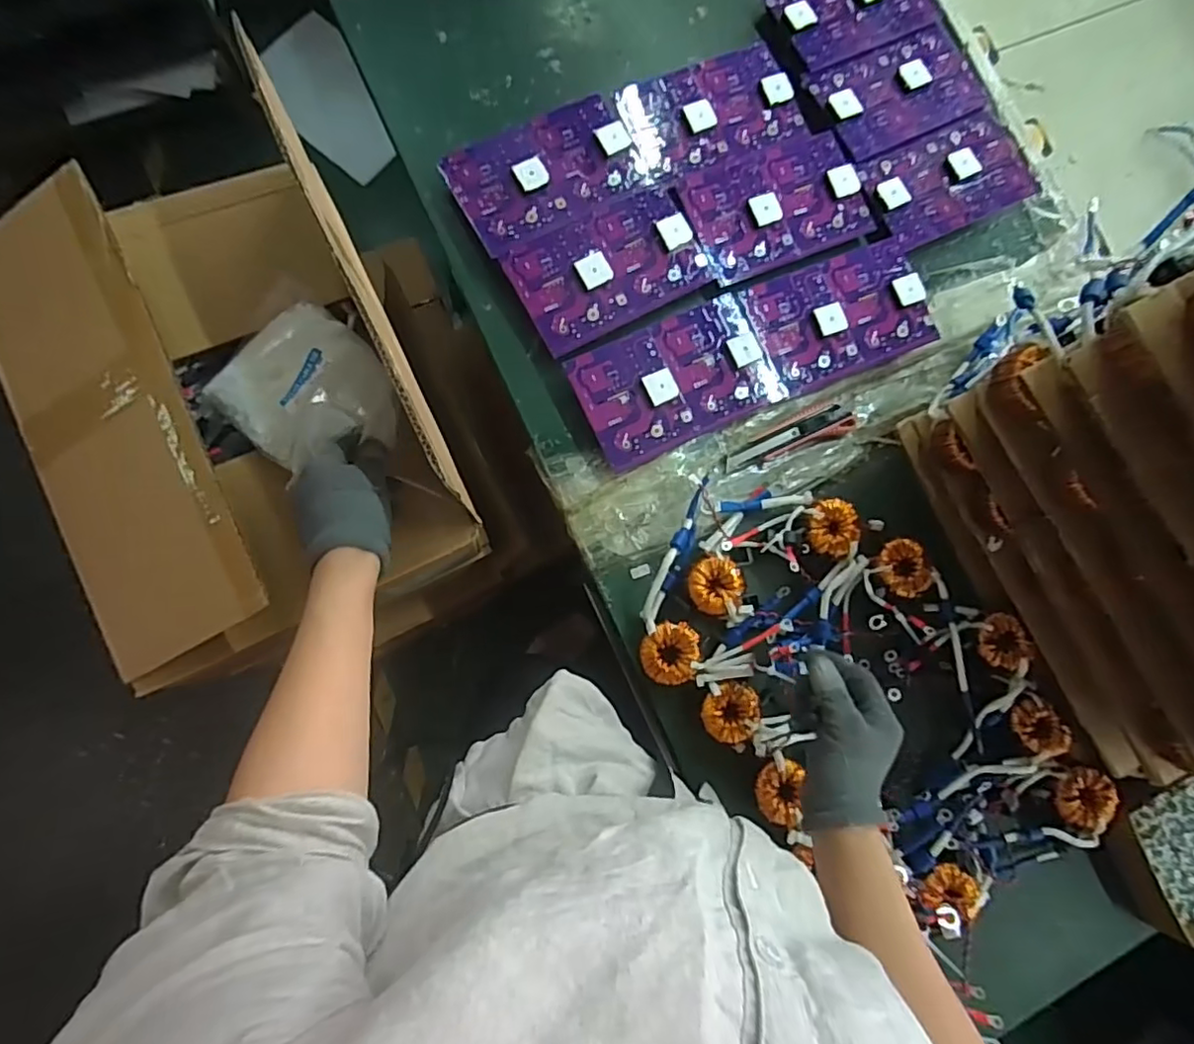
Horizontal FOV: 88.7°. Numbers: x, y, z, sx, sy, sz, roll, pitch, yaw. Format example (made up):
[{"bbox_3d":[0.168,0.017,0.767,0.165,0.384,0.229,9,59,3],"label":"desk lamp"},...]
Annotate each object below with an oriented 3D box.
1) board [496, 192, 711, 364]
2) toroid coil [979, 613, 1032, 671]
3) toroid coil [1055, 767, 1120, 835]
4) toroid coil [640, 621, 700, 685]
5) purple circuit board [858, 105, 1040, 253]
[{"bbox_3d":[0.013,-0.264,0.635,0.193,0.011,0.119,-29,88,-8],"label":"board"},{"bbox_3d":[0.413,0.121,0.621,0.043,0.017,0.054,-21,86,-7],"label":"toroid coil"},{"bbox_3d":[0.482,0.273,0.602,0.058,0.017,0.056,1,82,-6],"label":"toroid coil"},{"bbox_3d":[0.070,0.127,0.592,0.053,0.019,0.058,1,83,-5],"label":"toroid coil"},{"bbox_3d":[0.407,-0.395,0.695,0.204,0.022,0.117,-26,86,-8],"label":"purple circuit board"}]

